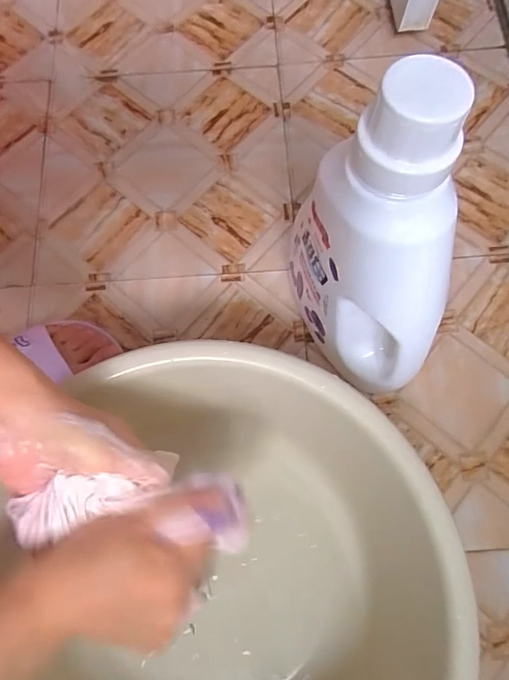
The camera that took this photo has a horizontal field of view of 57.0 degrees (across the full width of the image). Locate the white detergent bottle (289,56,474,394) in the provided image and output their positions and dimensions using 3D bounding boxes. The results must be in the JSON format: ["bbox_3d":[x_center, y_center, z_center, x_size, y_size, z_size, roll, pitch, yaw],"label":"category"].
[{"bbox_3d":[0.084,-0.046,0.355,0.074,0.289,0.143,-12,73,-3],"label":"white detergent bottle"}]

